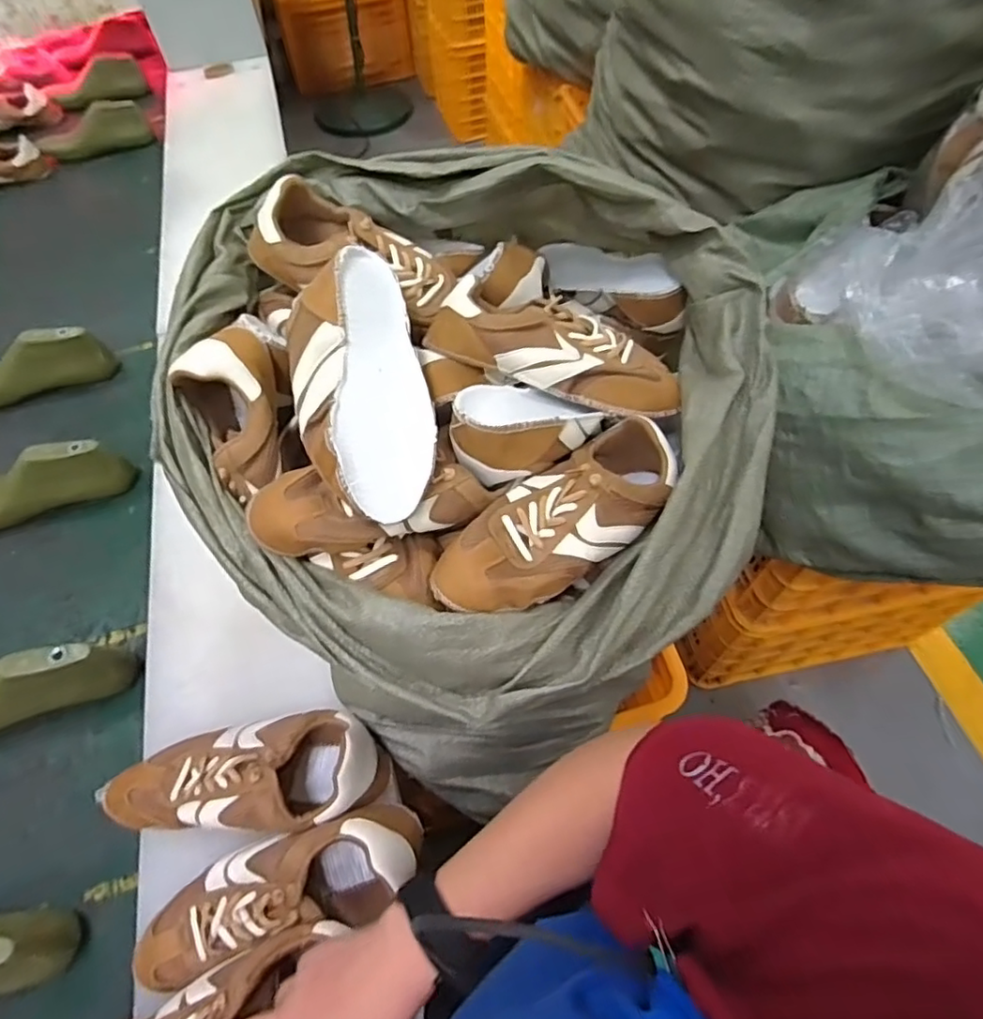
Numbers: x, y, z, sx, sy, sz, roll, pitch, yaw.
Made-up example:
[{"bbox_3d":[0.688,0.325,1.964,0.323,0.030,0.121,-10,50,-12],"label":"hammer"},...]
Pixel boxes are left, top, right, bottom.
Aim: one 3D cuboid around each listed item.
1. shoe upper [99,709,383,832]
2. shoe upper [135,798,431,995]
[{"bbox_3d":[-0.228,0.242,0.552,0.252,0.073,0.100,-2,59,0],"label":"shoe upper"},{"bbox_3d":[-0.183,0.324,0.496,0.245,0.070,0.088,-17,60,-9],"label":"shoe upper"}]

